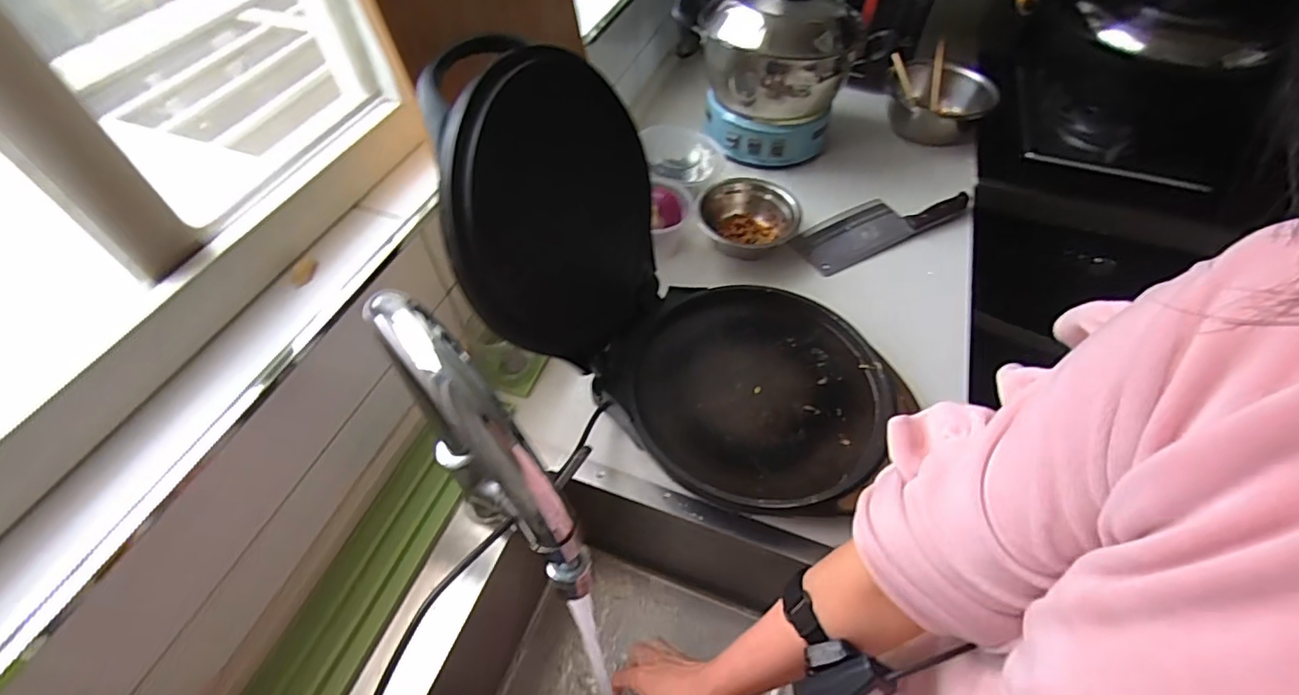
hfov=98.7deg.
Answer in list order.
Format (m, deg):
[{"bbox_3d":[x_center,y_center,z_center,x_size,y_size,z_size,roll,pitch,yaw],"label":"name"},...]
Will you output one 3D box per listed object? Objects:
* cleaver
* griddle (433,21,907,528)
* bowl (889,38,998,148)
[{"bbox_3d":[0.353,-0.190,0.859,0.289,0.031,0.097,-24,57,-17],"label":"cleaver"},{"bbox_3d":[0.047,-0.065,0.522,0.463,0.291,0.272,20,56,14],"label":"griddle"},{"bbox_3d":[0.515,-0.447,1.004,0.174,0.112,0.179,18,55,12],"label":"bowl"}]

